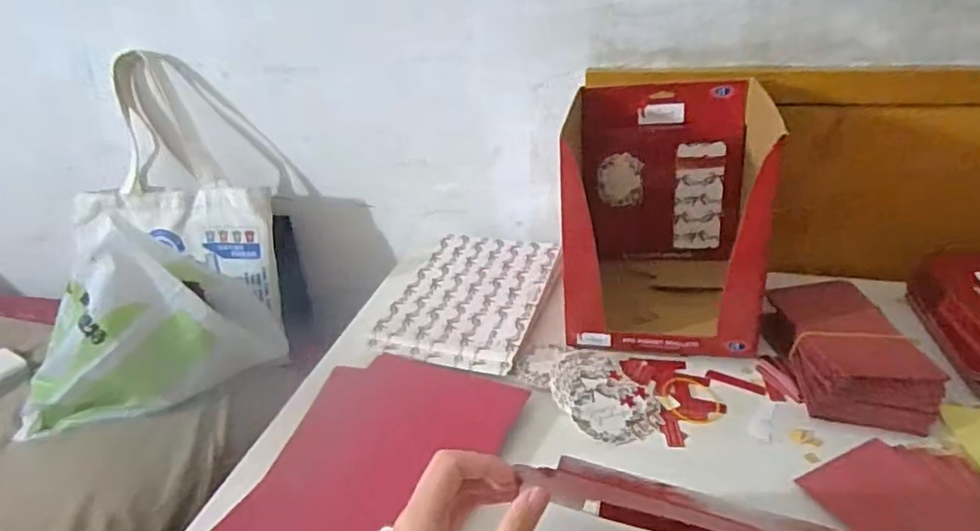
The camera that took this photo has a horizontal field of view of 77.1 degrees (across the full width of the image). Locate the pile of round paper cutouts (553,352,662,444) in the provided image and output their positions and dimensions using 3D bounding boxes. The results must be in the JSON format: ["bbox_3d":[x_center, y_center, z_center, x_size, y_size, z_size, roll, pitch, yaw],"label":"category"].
[{"bbox_3d":[0.110,0.128,0.618,0.086,0.017,0.126,-16,29,-24],"label":"pile of round paper cutouts"}]

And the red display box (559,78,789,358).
[{"bbox_3d":[0.200,-0.064,0.713,0.206,0.234,0.244,4,27,14],"label":"red display box"}]

